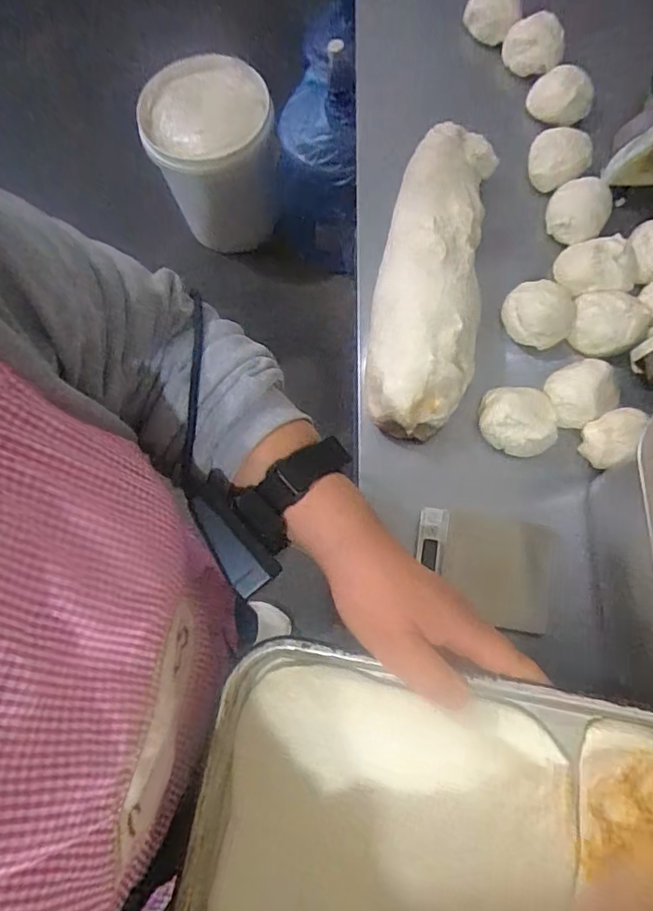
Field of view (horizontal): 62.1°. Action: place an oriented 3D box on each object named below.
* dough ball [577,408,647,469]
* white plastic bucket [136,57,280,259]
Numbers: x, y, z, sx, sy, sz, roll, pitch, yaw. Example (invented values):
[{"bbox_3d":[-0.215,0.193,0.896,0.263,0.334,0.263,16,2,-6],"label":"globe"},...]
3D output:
[{"bbox_3d":[0.279,-0.019,0.523,0.059,0.041,0.047,-30,77,-6],"label":"dough ball"},{"bbox_3d":[-0.259,-0.691,1.295,0.285,0.340,0.290,0,76,2],"label":"white plastic bucket"}]

